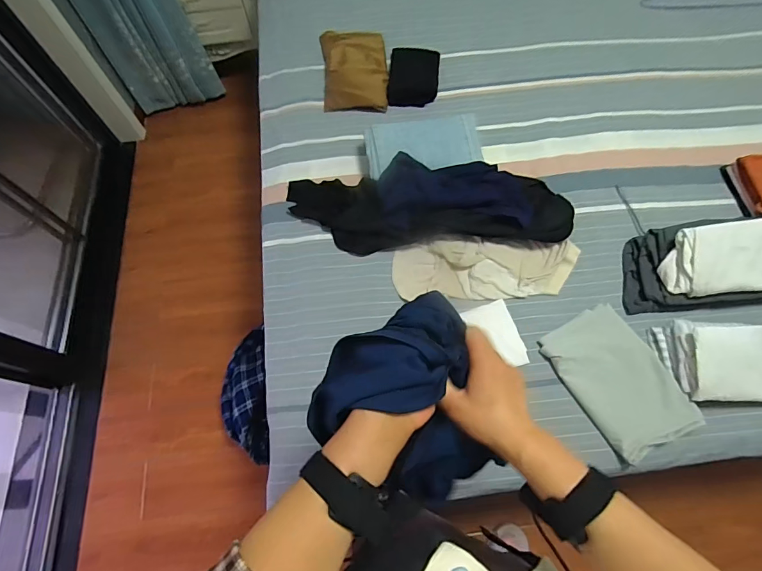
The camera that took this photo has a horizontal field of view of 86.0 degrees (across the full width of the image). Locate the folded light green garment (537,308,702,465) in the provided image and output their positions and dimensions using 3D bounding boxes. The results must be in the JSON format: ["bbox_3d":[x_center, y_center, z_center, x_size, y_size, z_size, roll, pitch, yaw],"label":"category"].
[{"bbox_3d":[0.455,0.174,0.781,0.181,0.032,0.260,-28,69,-11],"label":"folded light green garment"}]

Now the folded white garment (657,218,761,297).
[{"bbox_3d":[0.688,-0.056,0.819,0.230,0.050,0.138,-6,99,-2],"label":"folded white garment"}]

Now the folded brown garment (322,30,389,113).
[{"bbox_3d":[-0.073,-0.607,1.132,0.180,0.054,0.312,-5,67,-2],"label":"folded brown garment"}]

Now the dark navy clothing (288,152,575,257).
[{"bbox_3d":[0.102,-0.186,0.919,0.631,0.113,0.200,-3,66,-1],"label":"dark navy clothing"}]

